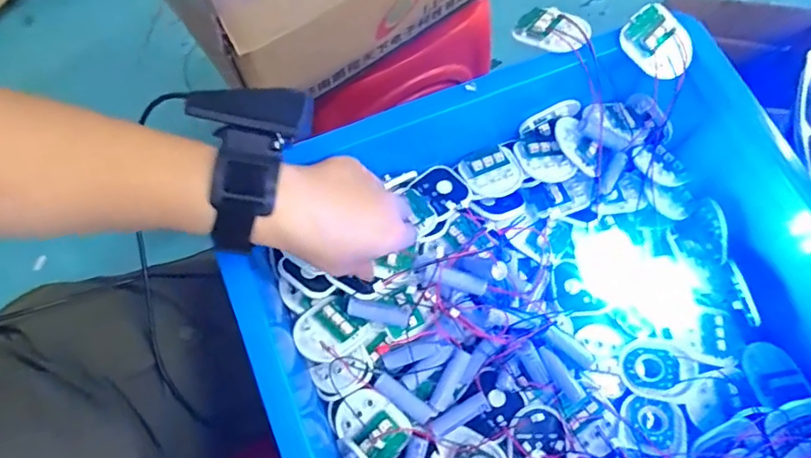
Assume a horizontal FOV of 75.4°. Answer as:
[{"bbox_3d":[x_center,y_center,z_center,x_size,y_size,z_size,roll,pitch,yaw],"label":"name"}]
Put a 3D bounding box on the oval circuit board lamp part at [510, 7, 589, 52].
[{"bbox_3d":[0.119,-0.160,0.423,0.057,0.011,0.036,21,72,5],"label":"oval circuit board lamp part"}]

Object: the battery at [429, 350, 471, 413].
[{"bbox_3d":[0.036,0.120,0.416,0.013,0.012,0.050,28,73,8],"label":"battery"}]

